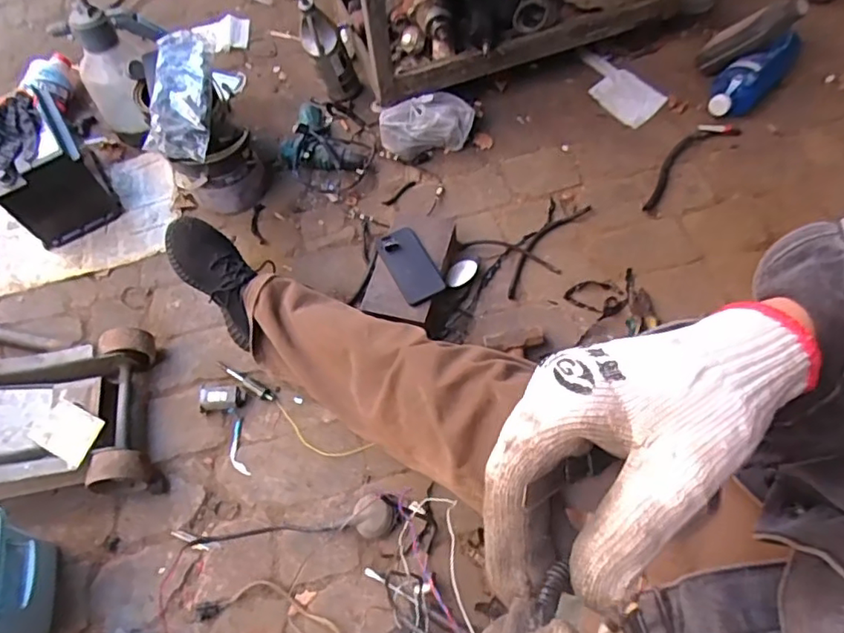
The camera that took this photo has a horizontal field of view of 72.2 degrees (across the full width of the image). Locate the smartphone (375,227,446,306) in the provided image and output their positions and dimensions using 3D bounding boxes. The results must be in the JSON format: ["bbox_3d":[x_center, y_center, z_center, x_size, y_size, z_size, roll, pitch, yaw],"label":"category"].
[{"bbox_3d":[-0.020,-0.090,1.009,0.073,0.012,0.143,-27,64,-12],"label":"smartphone"}]

